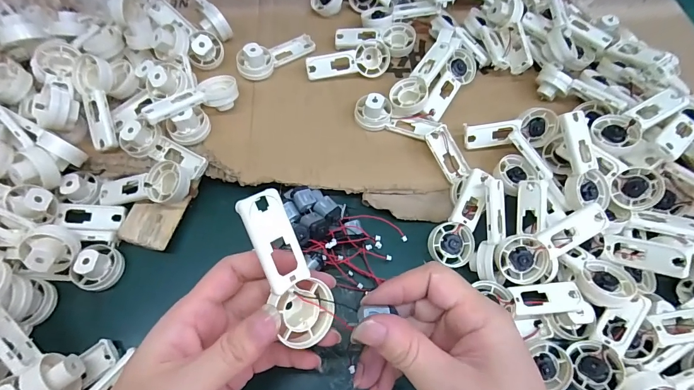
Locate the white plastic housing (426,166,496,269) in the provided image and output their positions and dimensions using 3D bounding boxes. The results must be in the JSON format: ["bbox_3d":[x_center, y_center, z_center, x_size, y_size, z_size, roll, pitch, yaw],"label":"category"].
[{"bbox_3d":[0.107,0.020,0.332,0.041,0.014,0.092,24,86,10],"label":"white plastic housing"}]

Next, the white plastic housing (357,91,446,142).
[{"bbox_3d":[0.053,-0.083,0.380,0.088,0.027,0.033,11,64,3],"label":"white plastic housing"}]

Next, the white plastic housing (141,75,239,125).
[{"bbox_3d":[-0.153,-0.091,0.360,0.093,0.024,0.037,-31,67,-31],"label":"white plastic housing"}]

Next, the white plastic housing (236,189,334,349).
[{"bbox_3d":[-0.036,0.042,0.213,0.033,0.025,0.093,-24,109,-14],"label":"white plastic housing"}]

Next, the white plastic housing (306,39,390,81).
[{"bbox_3d":[0.000,-0.151,0.410,0.092,0.037,0.022,-11,23,-9],"label":"white plastic housing"}]

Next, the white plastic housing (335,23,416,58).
[{"bbox_3d":[0.033,-0.183,0.427,0.092,0.016,0.034,-2,64,-3],"label":"white plastic housing"}]

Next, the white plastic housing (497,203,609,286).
[{"bbox_3d":[0.172,0.041,0.304,0.093,0.019,0.040,-34,66,11],"label":"white plastic housing"}]

